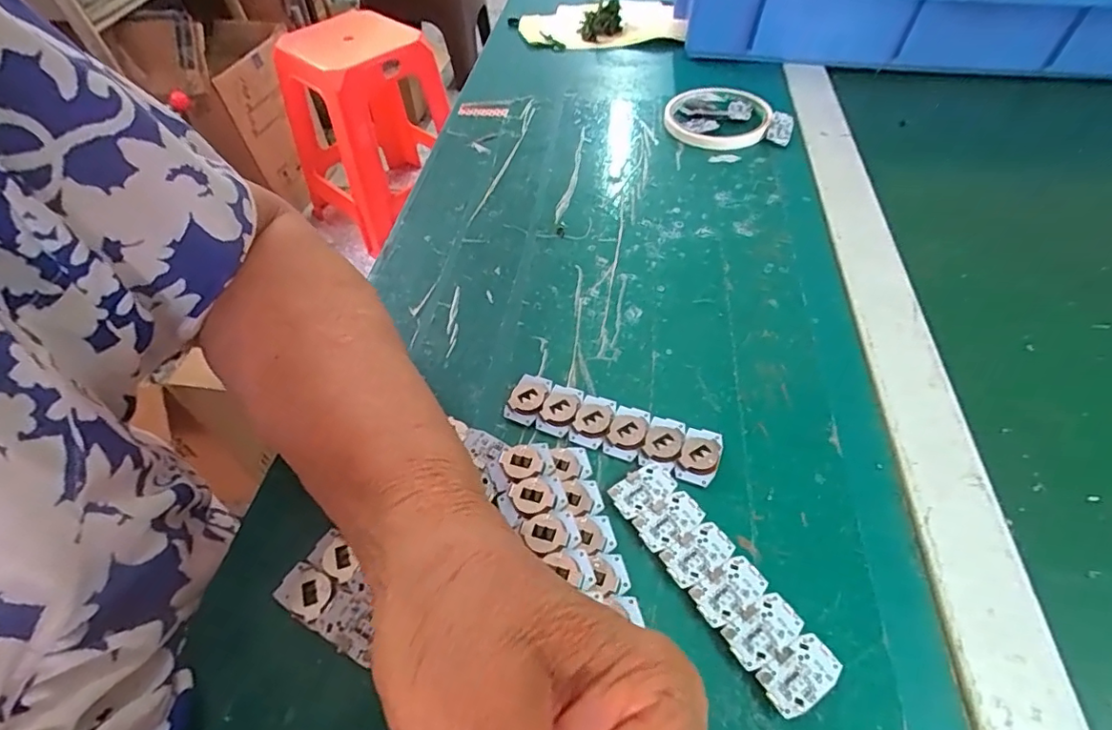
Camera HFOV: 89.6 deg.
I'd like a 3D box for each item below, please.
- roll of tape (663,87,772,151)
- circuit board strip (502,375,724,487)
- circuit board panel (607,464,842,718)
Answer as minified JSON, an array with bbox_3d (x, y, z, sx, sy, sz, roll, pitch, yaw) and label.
[{"bbox_3d":[0.135,-0.209,0.469,0.085,0.015,0.089,-1,49,1],"label":"roll of tape"},{"bbox_3d":[0.027,0.030,0.280,0.106,0.007,0.029,18,52,17],"label":"circuit board strip"},{"bbox_3d":[0.065,0.085,0.230,0.030,0.004,0.106,-29,54,-18],"label":"circuit board panel"}]

